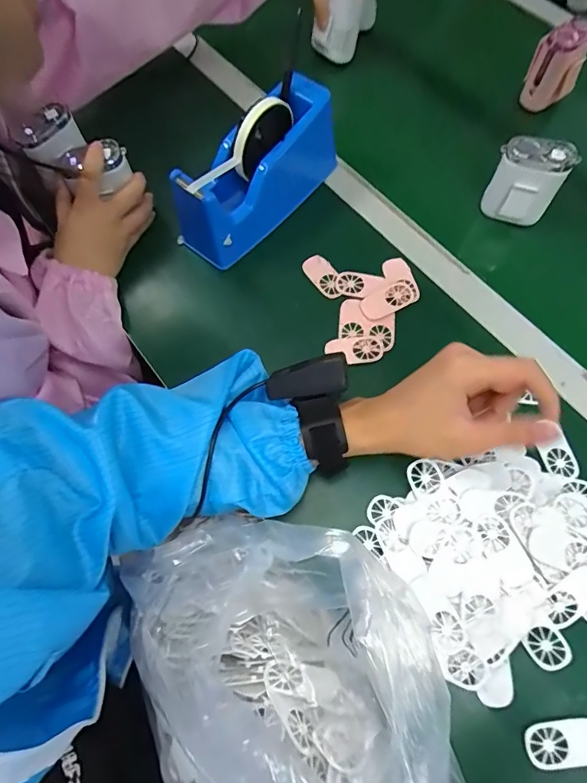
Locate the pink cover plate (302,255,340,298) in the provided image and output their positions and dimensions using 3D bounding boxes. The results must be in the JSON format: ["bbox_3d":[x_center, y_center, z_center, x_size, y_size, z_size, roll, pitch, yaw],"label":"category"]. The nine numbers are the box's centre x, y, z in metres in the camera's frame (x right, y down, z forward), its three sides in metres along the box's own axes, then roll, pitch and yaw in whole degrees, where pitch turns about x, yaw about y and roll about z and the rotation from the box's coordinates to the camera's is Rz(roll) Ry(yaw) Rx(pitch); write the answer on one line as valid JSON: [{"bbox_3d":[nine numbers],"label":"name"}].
[{"bbox_3d":[0.034,-0.126,0.491,0.028,0.006,0.056,-38,74,-3],"label":"pink cover plate"}]

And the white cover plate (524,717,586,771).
[{"bbox_3d":[0.203,0.262,0.332,0.059,0.004,0.029,-6,66,0],"label":"white cover plate"}]

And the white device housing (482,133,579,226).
[{"bbox_3d":[0.250,-0.226,0.483,0.069,0.075,0.042,28,70,14],"label":"white device housing"}]

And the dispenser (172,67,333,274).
[{"bbox_3d":[-0.037,-0.238,0.480,0.067,0.106,0.200,41,74,18],"label":"dispenser"}]

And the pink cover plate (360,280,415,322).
[{"bbox_3d":[0.099,-0.096,0.473,0.058,0.004,0.029,-25,68,-8],"label":"pink cover plate"}]

